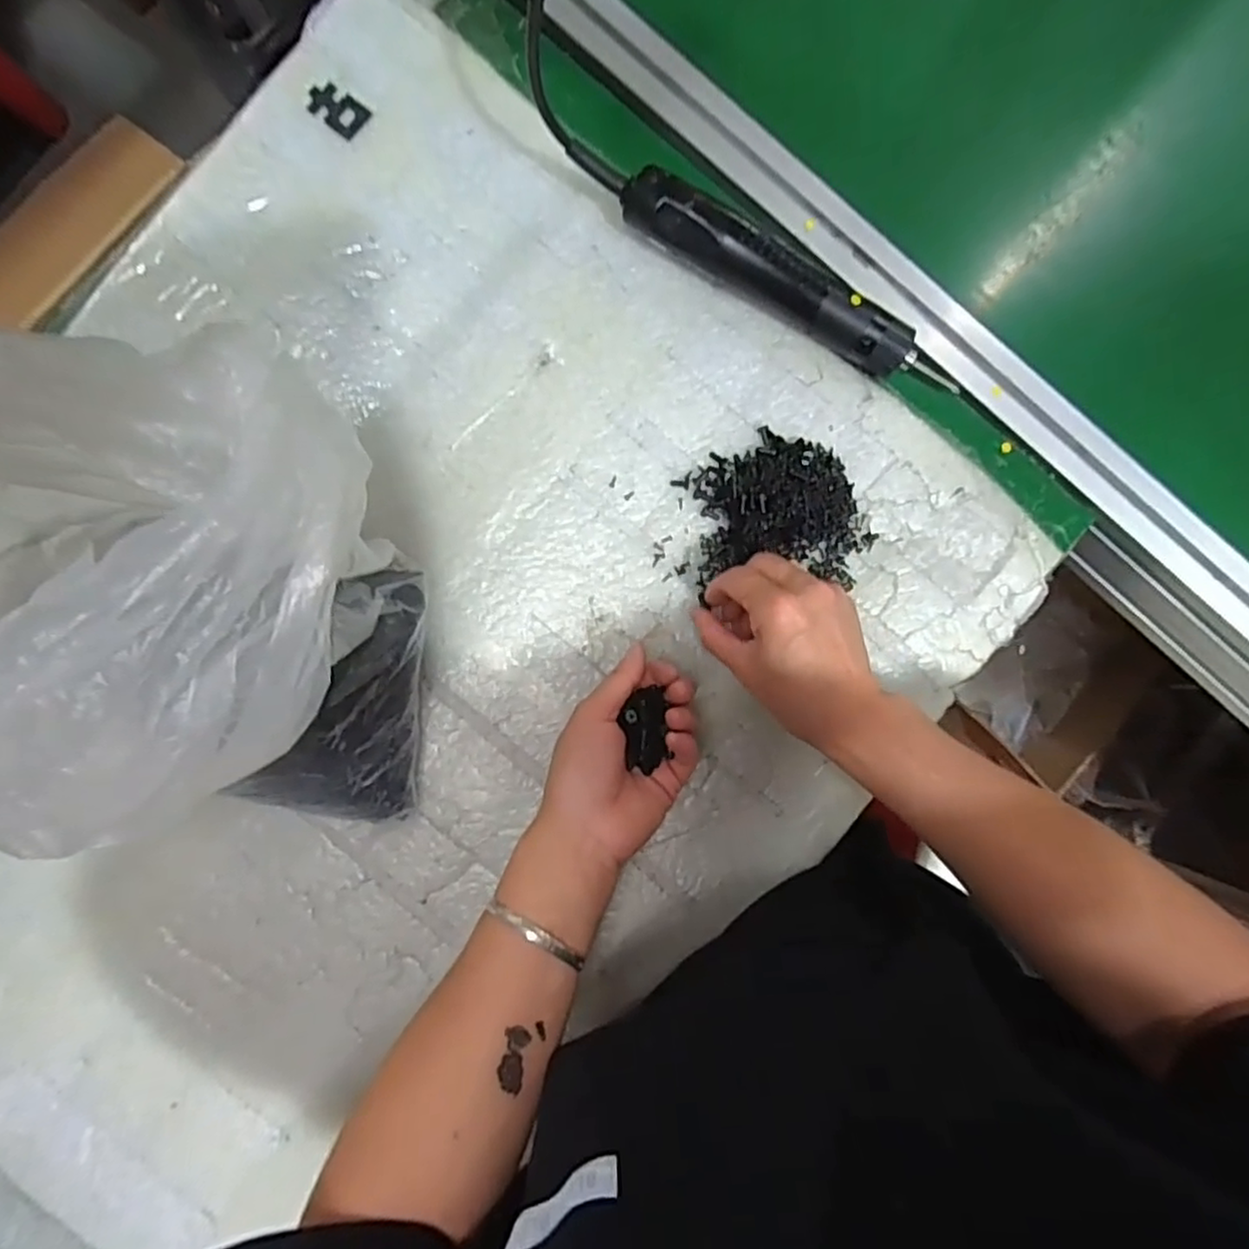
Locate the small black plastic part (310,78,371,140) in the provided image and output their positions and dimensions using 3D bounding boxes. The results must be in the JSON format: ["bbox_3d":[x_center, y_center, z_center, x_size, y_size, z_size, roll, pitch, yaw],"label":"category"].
[{"bbox_3d":[-0.186,-0.335,0.443,0.040,0.004,0.026,38,87,-1],"label":"small black plastic part"}]

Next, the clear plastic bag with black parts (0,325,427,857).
[{"bbox_3d":[-0.196,-0.005,0.315,0.187,0.223,0.194,13,88,-2],"label":"clear plastic bag with black parts"}]

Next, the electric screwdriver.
[{"bbox_3d":[0.106,-0.212,0.425,0.227,0.041,0.036,28,87,-1],"label":"electric screwdriver"}]

